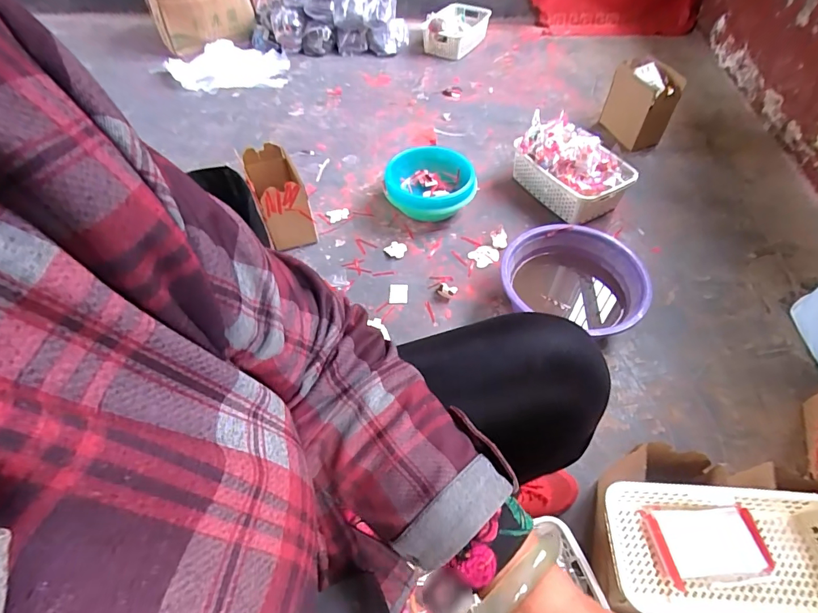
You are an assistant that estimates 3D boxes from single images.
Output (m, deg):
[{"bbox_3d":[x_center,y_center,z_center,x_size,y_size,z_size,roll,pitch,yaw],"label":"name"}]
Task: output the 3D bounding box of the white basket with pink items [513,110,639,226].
[{"bbox_3d":[0.399,-0.348,1.108,0.152,0.153,0.298,-30,58,-19],"label":"white basket with pink items"}]

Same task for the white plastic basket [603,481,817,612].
[{"bbox_3d":[0.367,0.281,0.488,0.257,0.053,0.131,2,53,3],"label":"white plastic basket"}]

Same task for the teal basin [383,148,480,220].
[{"bbox_3d":[0.050,-0.310,1.118,0.217,0.113,0.208,-1,53,1],"label":"teal basin"}]

